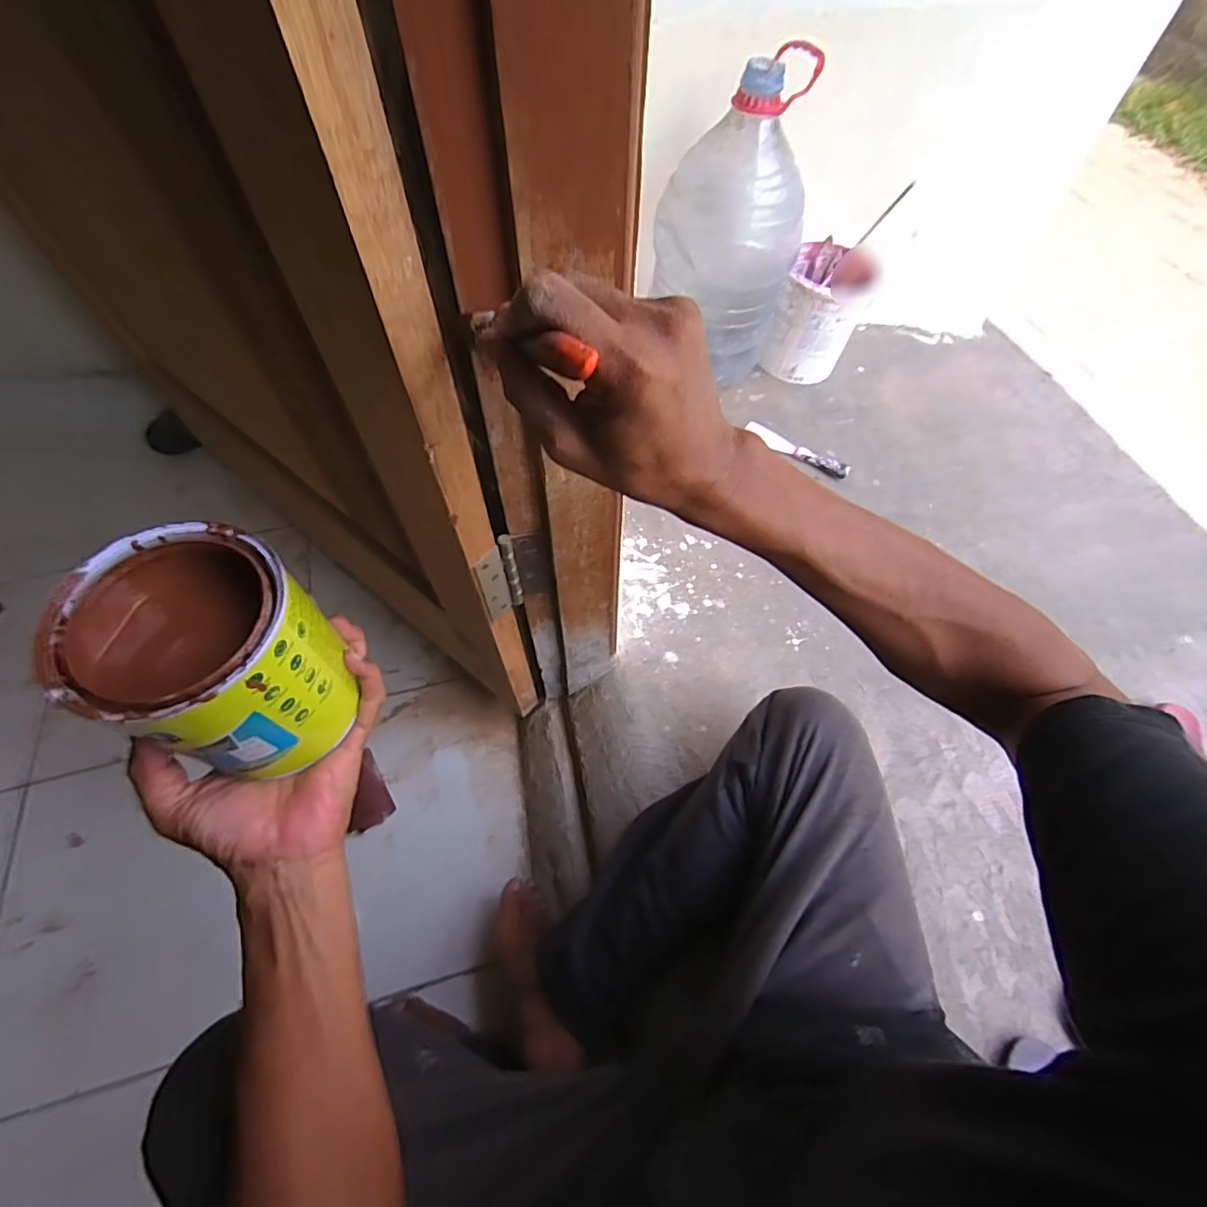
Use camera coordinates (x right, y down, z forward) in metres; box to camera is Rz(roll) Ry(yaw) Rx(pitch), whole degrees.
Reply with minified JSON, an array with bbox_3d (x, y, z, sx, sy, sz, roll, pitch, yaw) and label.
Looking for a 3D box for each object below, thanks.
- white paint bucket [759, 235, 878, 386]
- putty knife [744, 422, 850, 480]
[{"bbox_3d":[0.427,-0.566,1.109,0.156,0.195,0.185,21,62,11],"label":"white paint bucket"},{"bbox_3d":[0.364,-0.292,1.055,0.207,0.026,0.036,32,65,16],"label":"putty knife"}]

